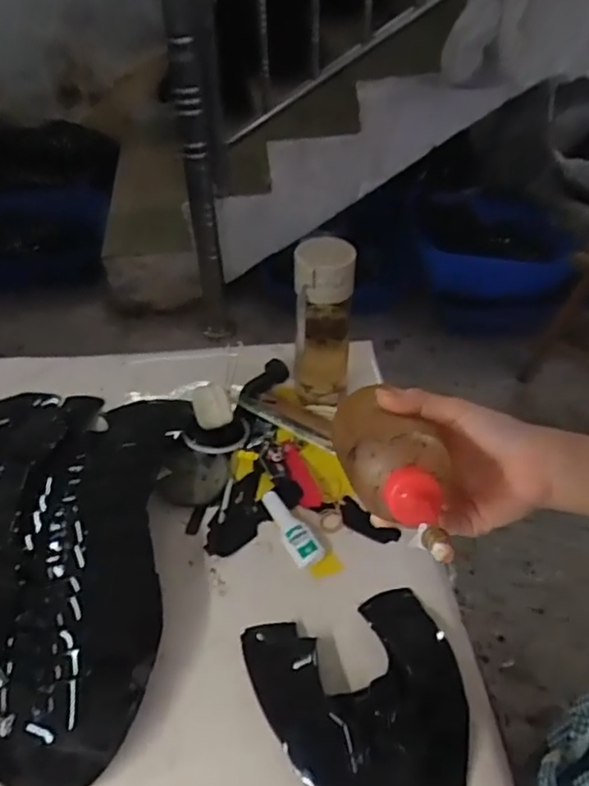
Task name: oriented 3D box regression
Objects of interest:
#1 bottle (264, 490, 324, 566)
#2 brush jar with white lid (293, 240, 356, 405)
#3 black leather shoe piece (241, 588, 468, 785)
[{"bbox_3d":[-0.004,0.141,0.654,0.032,0.015,0.095,-21,47,-21],"label":"bottle"},{"bbox_3d":[0.034,-0.084,0.739,0.068,0.201,0.065,-2,45,2],"label":"brush jar with white lid"},{"bbox_3d":[0.064,0.261,0.520,0.174,0.032,0.193,-12,44,-13],"label":"black leather shoe piece"}]

